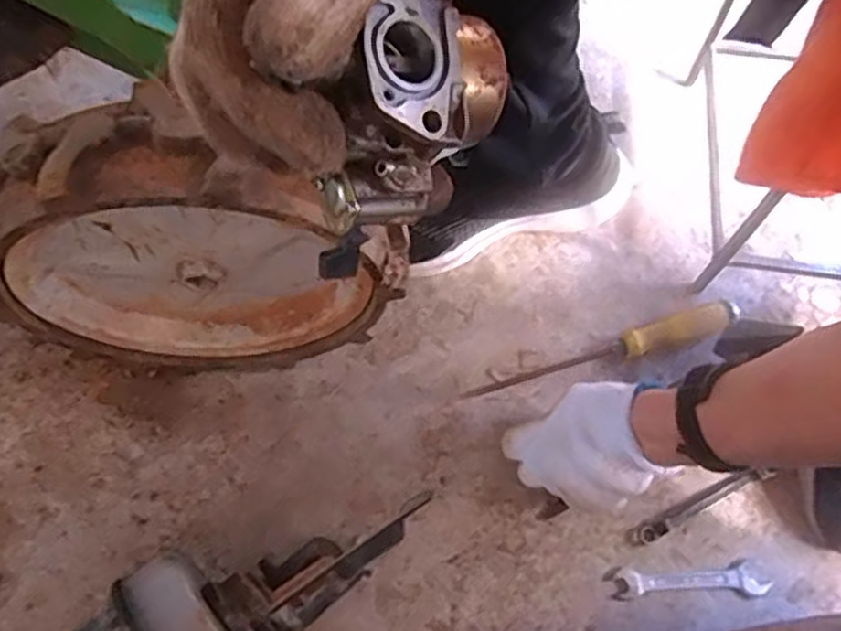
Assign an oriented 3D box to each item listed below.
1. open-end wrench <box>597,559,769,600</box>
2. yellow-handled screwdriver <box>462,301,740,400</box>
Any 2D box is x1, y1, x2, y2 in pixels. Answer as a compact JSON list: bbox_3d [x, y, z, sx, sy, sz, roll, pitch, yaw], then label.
[{"bbox_3d":[0.225,0.222,0.600,0.134,0.004,0.027,-1,67,-2],"label":"open-end wrench"},{"bbox_3d":[0.169,0.031,0.669,0.260,0.034,0.027,-13,68,-7],"label":"yellow-handled screwdriver"}]

